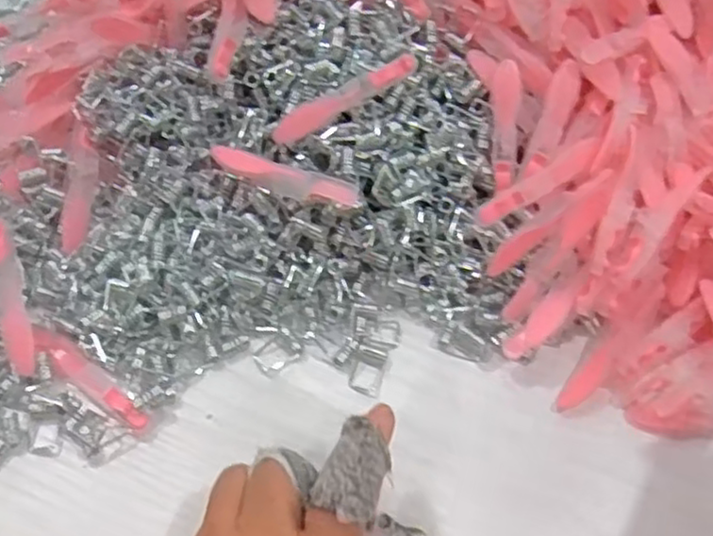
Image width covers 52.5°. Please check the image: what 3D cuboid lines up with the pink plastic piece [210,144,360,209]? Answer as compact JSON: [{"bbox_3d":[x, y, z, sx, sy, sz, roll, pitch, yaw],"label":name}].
[{"bbox_3d":[-0.037,-0.045,0.356,0.077,0.011,0.017,18,59,9],"label":"pink plastic piece"}]

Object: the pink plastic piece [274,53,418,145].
[{"bbox_3d":[-0.006,-0.085,0.367,0.079,0.013,0.011,-28,62,5],"label":"pink plastic piece"}]

